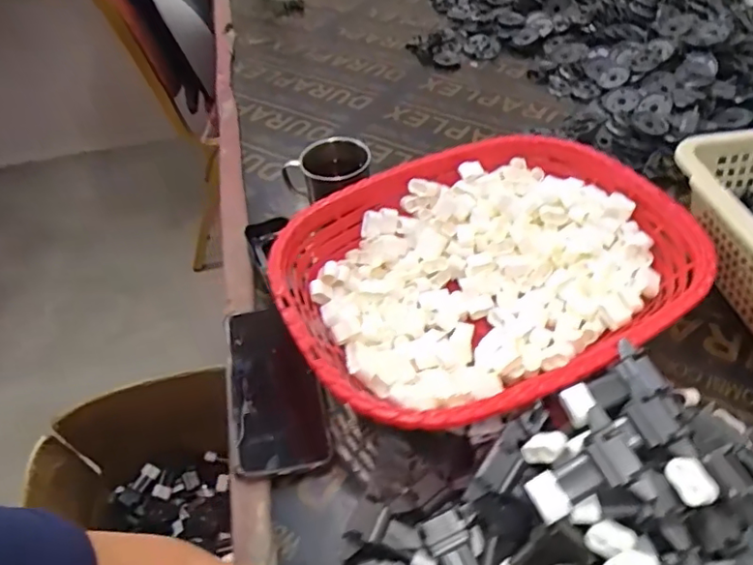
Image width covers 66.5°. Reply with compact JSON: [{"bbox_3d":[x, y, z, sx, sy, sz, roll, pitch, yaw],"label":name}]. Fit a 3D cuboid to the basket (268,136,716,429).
[{"bbox_3d":[0.098,-0.002,0.514,0.355,0.081,0.269,-21,48,-16],"label":"basket"}]

